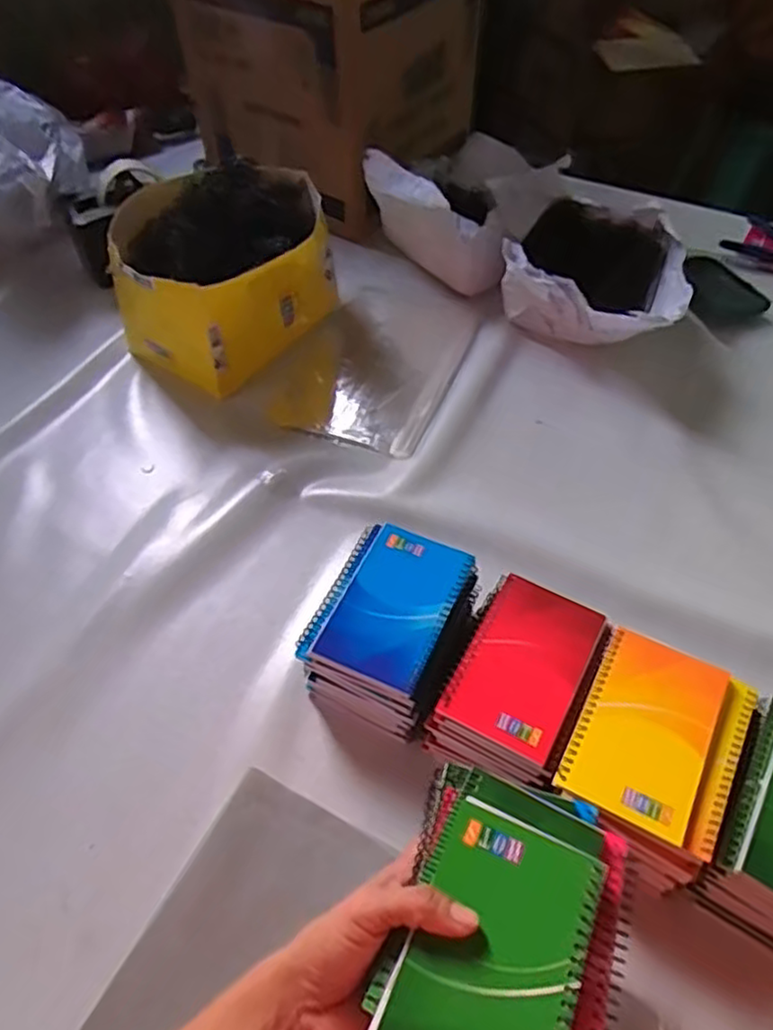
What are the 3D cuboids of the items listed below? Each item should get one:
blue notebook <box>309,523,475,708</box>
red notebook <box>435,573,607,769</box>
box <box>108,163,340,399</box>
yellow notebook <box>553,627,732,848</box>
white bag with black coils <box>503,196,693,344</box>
[{"bbox_3d":[0.008,0.070,0.534,0.083,0.013,0.133,20,55,15],"label":"blue notebook"},{"bbox_3d":[0.102,0.107,0.502,0.081,0.007,0.128,24,57,18],"label":"red notebook"},{"bbox_3d":[-0.188,-0.284,0.800,0.210,0.150,0.248,24,56,18],"label":"box"},{"bbox_3d":[0.177,0.145,0.466,0.081,0.011,0.132,25,57,18],"label":"yellow notebook"},{"bbox_3d":[0.263,-0.283,0.828,0.212,0.097,0.219,27,58,20],"label":"white bag with black coils"}]

